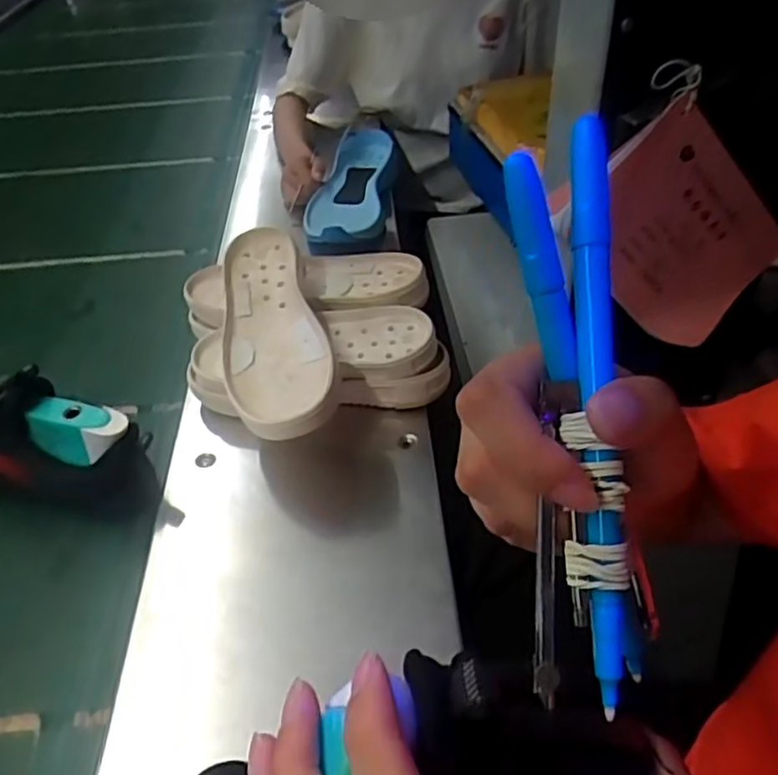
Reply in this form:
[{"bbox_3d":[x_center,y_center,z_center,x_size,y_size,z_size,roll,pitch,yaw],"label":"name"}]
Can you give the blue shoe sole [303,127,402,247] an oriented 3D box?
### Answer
[{"bbox_3d":[-0.053,-0.275,0.932,0.114,0.072,0.278,4,42,10],"label":"blue shoe sole"}]

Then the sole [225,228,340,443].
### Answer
[{"bbox_3d":[-0.108,-0.057,0.618,0.094,0.029,0.258,-14,52,-8],"label":"sole"}]

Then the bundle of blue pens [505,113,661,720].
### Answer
[{"bbox_3d":[0.053,0.005,0.189,0.031,0.161,0.014,-3,-5,5],"label":"bundle of blue pens"}]

